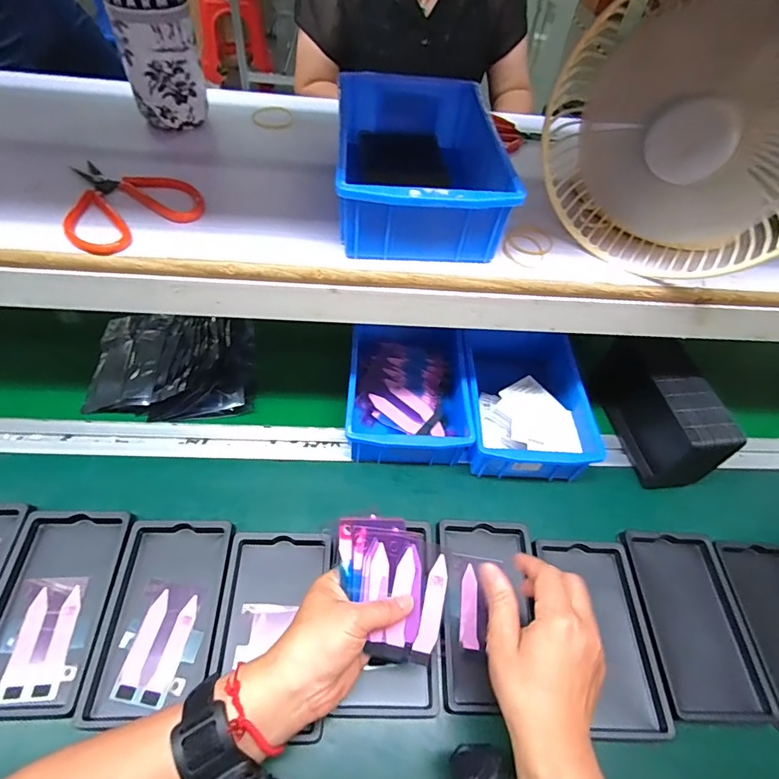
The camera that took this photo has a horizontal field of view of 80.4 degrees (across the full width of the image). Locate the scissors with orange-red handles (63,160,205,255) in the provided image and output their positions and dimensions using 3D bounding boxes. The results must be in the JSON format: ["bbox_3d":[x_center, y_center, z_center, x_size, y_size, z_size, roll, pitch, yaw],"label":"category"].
[{"bbox_3d":[-0.220,-0.158,0.378,0.102,0.016,0.114,-34,63,-27],"label":"scissors with orange-red handles"}]

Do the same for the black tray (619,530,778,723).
[{"bbox_3d":[0.291,0.219,0.443,0.101,0.012,0.159,2,55,-3],"label":"black tray"}]

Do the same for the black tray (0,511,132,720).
[{"bbox_3d":[-0.295,0.186,0.399,0.097,0.011,0.159,2,55,-4],"label":"black tray"}]

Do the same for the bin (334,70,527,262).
[{"bbox_3d":[0.024,-0.194,0.393,0.129,0.064,0.202,2,53,-5],"label":"bin"}]

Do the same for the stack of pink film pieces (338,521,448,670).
[{"bbox_3d":[0.001,0.160,0.370,0.088,0.004,0.103,6,76,-3],"label":"stack of pink film pieces"}]

